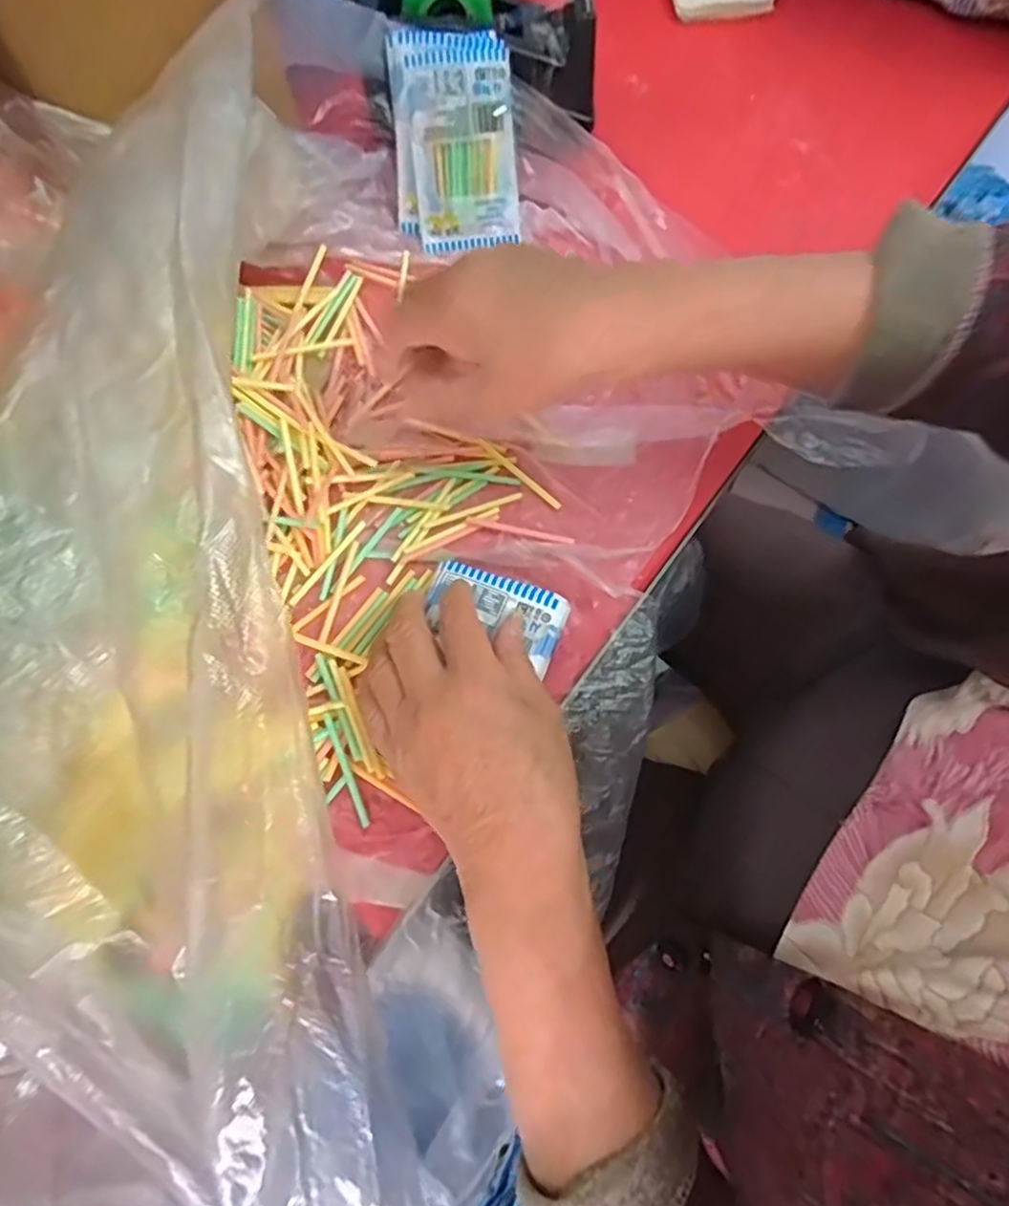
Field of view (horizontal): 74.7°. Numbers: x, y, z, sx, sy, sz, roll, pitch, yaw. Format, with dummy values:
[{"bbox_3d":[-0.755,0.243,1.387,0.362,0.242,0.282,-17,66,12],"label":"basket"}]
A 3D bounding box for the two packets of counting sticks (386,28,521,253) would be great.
[{"bbox_3d":[-0.031,-0.283,0.410,0.072,0.111,0.011,-6,30,-1],"label":"two packets of counting sticks"}]

